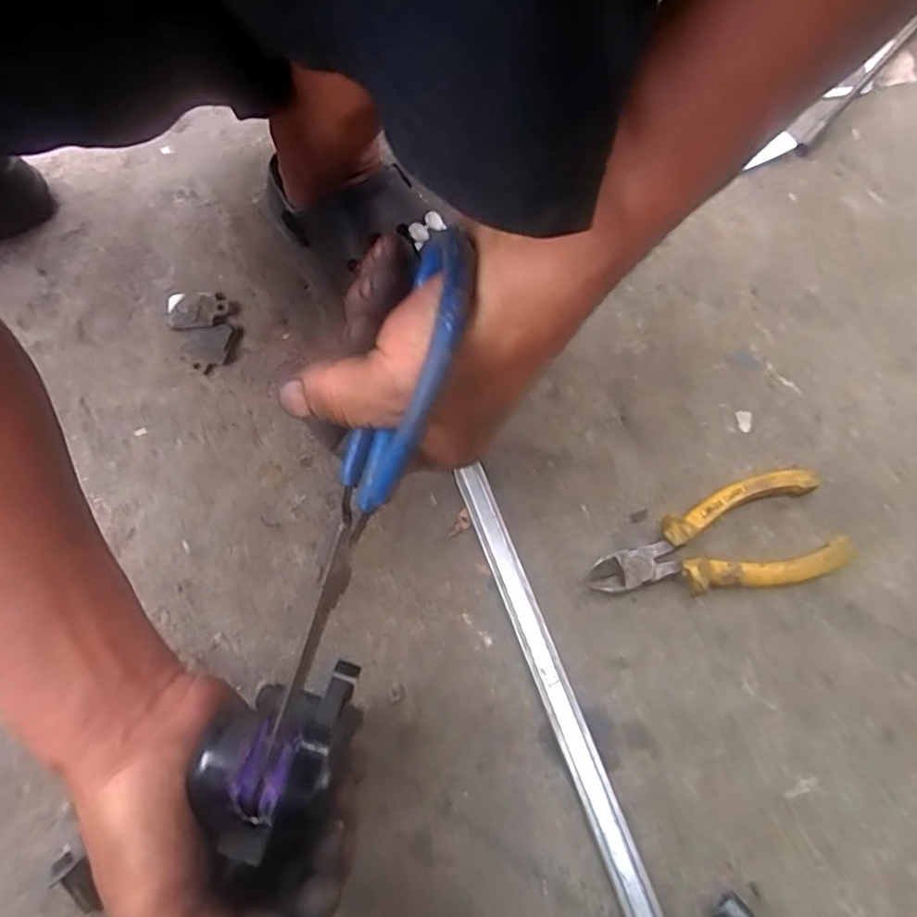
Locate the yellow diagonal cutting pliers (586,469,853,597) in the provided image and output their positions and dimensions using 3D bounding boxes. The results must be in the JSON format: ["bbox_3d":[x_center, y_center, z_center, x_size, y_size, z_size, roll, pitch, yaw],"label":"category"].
[{"bbox_3d":[0.145,0.049,0.344,0.143,0.017,0.060,-15,66,-7],"label":"yellow diagonal cutting pliers"}]

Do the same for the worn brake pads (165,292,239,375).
[{"bbox_3d":[-0.173,-0.092,0.419,0.043,0.004,0.069,-28,68,-12],"label":"worn brake pads"}]

